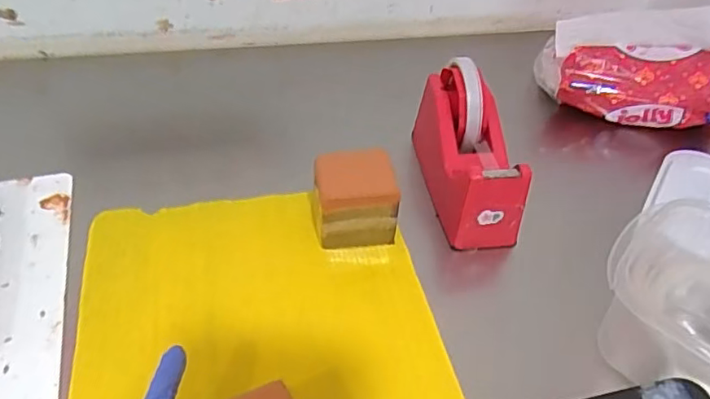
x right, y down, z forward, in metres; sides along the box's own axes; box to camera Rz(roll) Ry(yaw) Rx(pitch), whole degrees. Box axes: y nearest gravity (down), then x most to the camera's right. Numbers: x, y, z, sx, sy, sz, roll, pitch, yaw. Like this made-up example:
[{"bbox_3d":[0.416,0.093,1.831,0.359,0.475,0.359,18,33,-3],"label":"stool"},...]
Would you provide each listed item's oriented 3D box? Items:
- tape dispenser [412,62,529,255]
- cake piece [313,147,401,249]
[{"bbox_3d":[0.101,-0.045,0.495,0.068,0.094,0.150,-3,46,-7],"label":"tape dispenser"},{"bbox_3d":[-0.001,0.000,0.467,0.065,0.056,0.059,-3,46,-6],"label":"cake piece"}]

